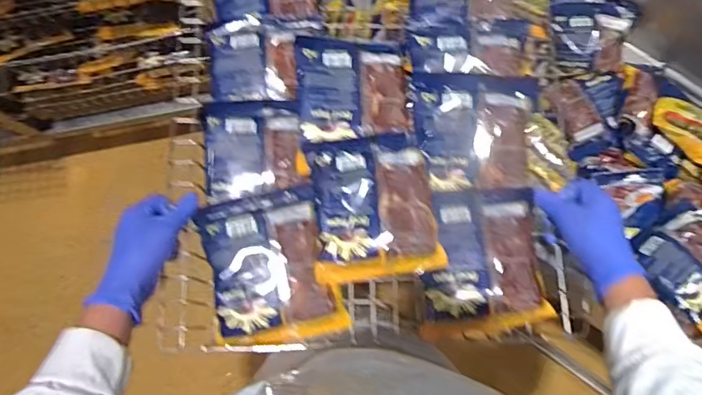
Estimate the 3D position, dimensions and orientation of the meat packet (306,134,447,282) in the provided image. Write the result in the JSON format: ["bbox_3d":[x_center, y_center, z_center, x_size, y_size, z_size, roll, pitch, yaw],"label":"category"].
[{"bbox_3d":[0.026,0.009,0.592,0.137,0.020,0.158,-7,77,-1],"label":"meat packet"}]

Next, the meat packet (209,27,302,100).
[{"bbox_3d":[-0.117,-0.162,0.623,0.106,0.009,0.094,-2,77,0],"label":"meat packet"}]

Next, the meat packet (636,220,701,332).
[{"bbox_3d":[0.508,0.113,0.757,0.119,0.031,0.153,-29,78,-6],"label":"meat packet"}]

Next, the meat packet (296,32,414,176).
[{"bbox_3d":[0.005,-0.119,0.626,0.135,0.024,0.154,-2,80,-5],"label":"meat packet"}]

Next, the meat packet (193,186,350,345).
[{"bbox_3d":[-0.089,0.076,0.567,0.135,0.017,0.161,-11,77,-2],"label":"meat packet"}]

